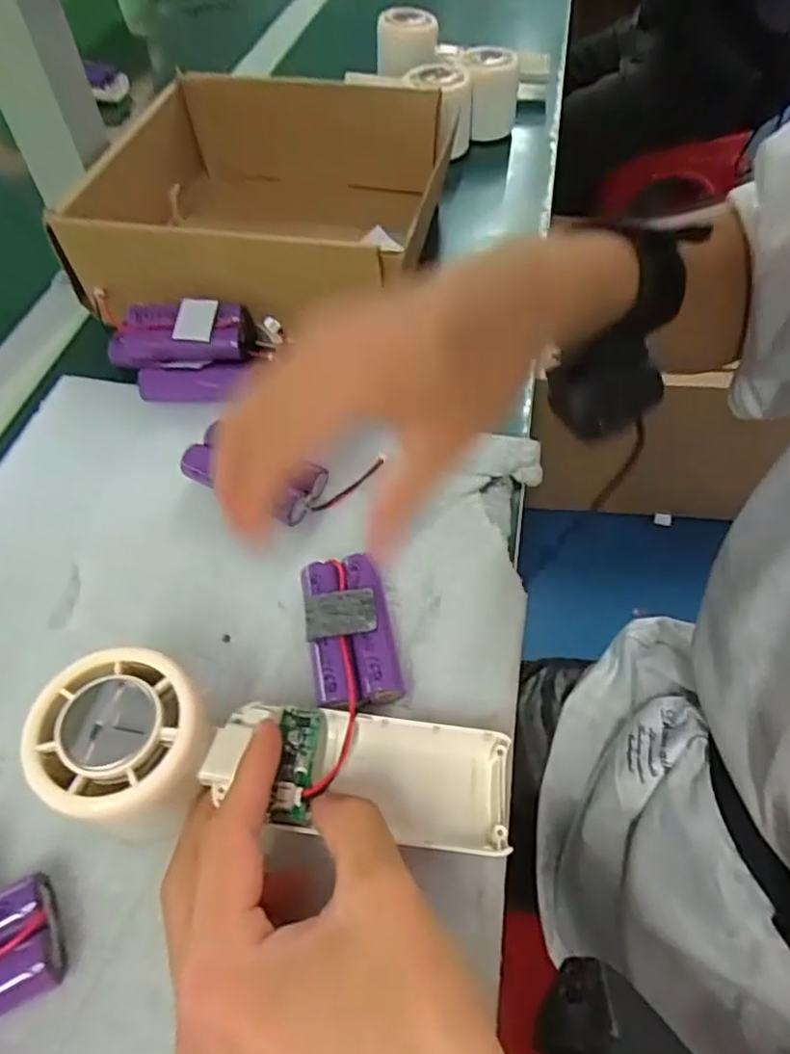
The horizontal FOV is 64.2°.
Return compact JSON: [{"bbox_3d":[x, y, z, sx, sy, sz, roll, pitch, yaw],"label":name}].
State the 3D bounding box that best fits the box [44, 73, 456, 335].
[{"bbox_3d":[-0.082,-0.215,0.445,0.213,0.101,0.213,7,56,5],"label":"box"}]

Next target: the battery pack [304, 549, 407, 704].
[{"bbox_3d":[-0.020,0.045,0.270,0.035,0.022,0.066,-10,56,-10],"label":"battery pack"}]

